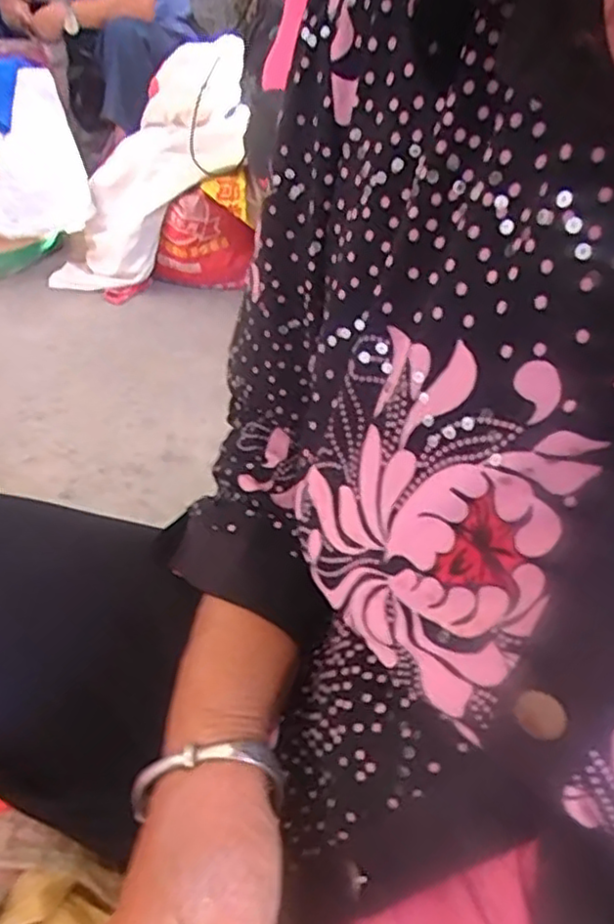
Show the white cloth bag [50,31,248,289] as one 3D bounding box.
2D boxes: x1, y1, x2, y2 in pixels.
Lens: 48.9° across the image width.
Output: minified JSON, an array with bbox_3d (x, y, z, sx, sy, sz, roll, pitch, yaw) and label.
[{"bbox_3d":[-0.328,-0.612,1.458,0.172,0.640,0.294,28,15,-37],"label":"white cloth bag"}]

